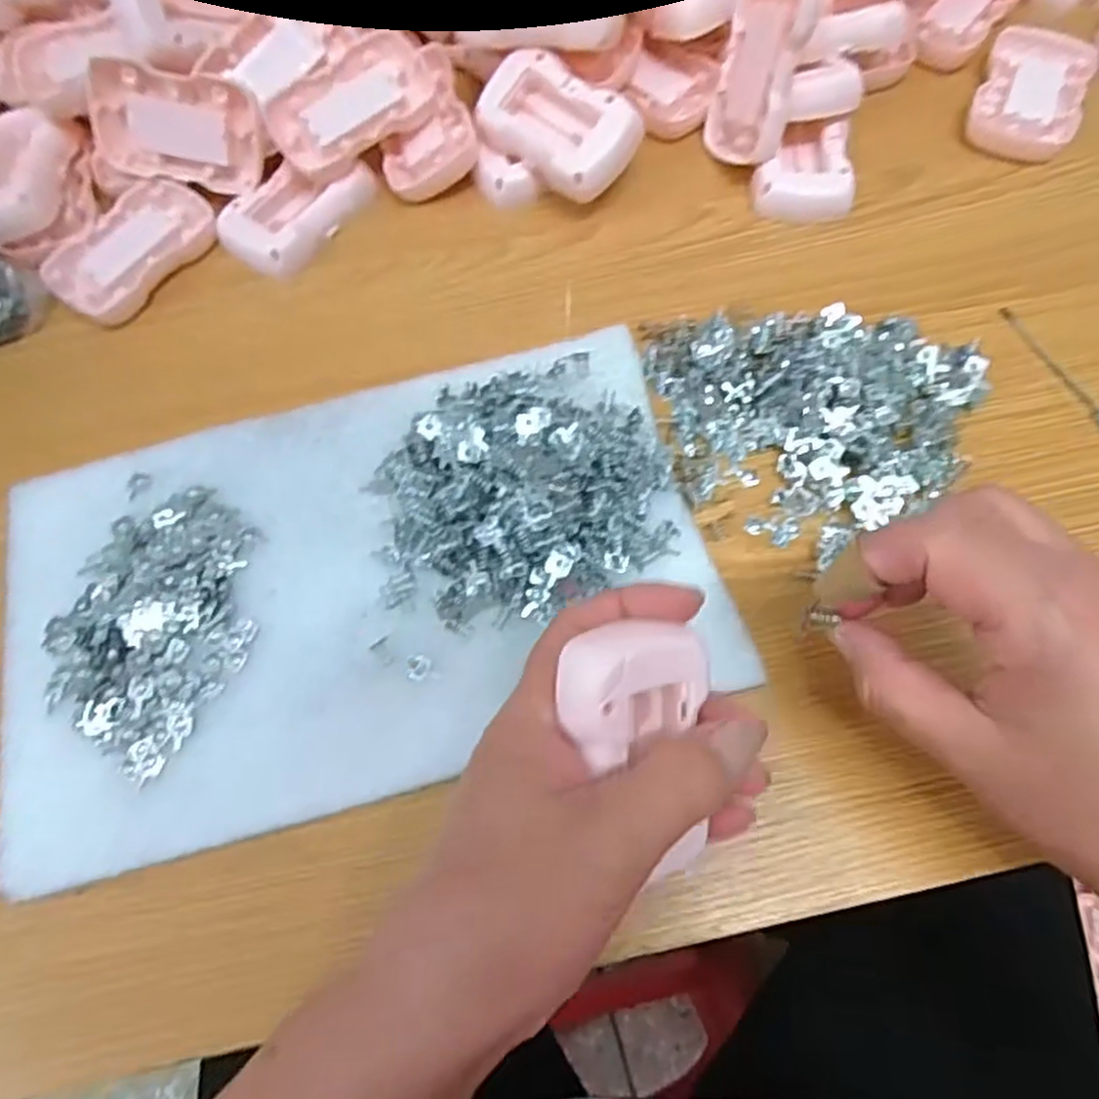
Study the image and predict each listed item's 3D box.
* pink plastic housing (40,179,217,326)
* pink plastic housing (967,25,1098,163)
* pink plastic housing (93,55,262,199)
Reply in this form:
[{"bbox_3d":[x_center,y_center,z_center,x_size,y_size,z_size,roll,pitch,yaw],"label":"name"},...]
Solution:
[{"bbox_3d":[-0.229,-0.165,0.398,0.054,0.014,0.090,35,74,15],"label":"pink plastic housing"},{"bbox_3d":[0.274,-0.261,0.414,0.054,0.013,0.085,24,71,11],"label":"pink plastic housing"},{"bbox_3d":[-0.198,-0.226,0.390,0.090,0.053,0.015,10,35,3],"label":"pink plastic housing"}]

